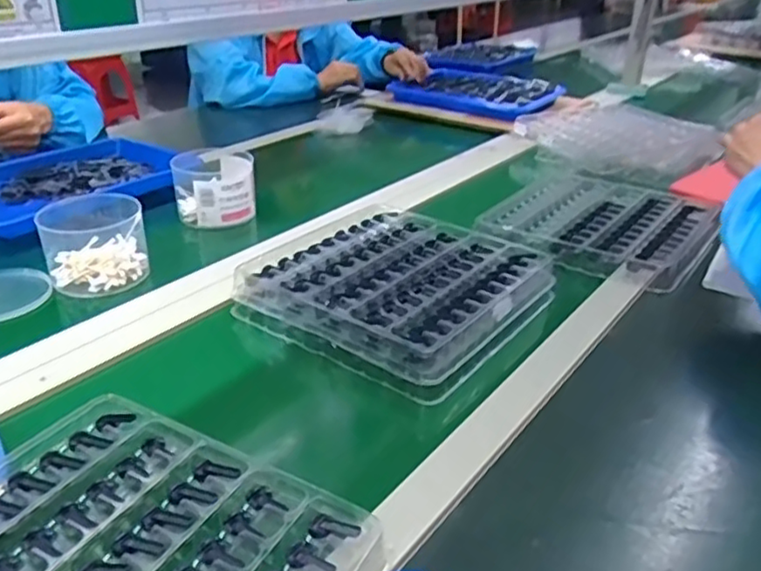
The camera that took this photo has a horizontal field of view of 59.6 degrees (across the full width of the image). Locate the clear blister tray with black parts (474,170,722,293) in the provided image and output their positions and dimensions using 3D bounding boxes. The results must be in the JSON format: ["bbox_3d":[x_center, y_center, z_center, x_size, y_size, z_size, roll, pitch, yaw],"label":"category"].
[{"bbox_3d":[0.303,-0.094,0.916,0.272,0.029,0.299,19,34,30],"label":"clear blister tray with black parts"}]

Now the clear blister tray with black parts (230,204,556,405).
[{"bbox_3d":[0.018,0.000,0.717,0.259,0.052,0.255,20,34,31],"label":"clear blister tray with black parts"}]

